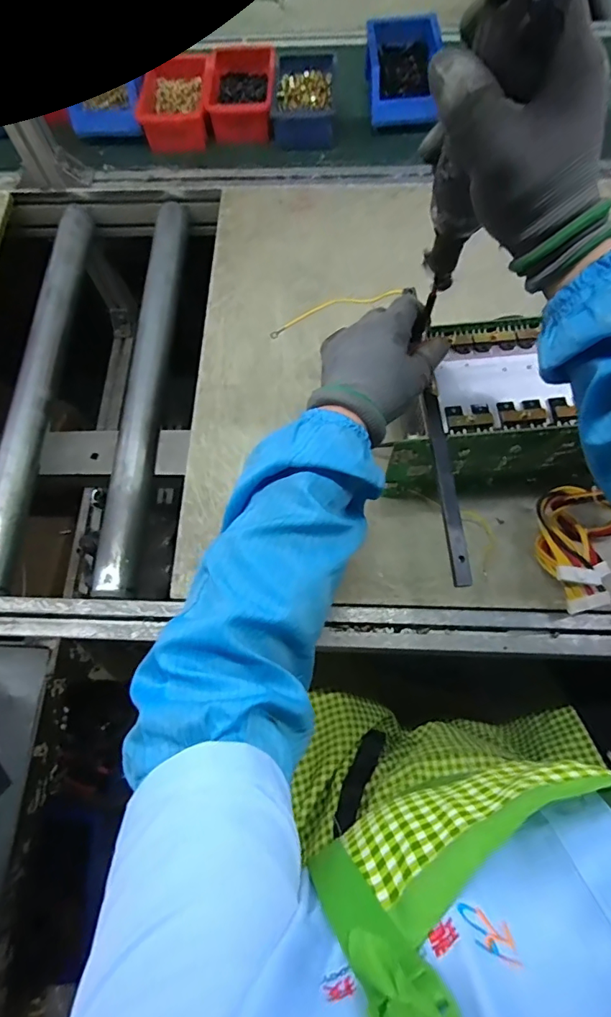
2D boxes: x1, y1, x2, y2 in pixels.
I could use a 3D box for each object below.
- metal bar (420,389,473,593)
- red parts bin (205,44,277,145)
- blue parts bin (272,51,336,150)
[{"bbox_3d":[0.116,-0.020,0.390,0.015,0.010,0.167,-5,72,0],"label":"metal bar"},{"bbox_3d":[-0.096,-0.640,0.734,0.099,0.055,0.145,0,70,2],"label":"red parts bin"},{"bbox_3d":[-0.001,-0.620,0.724,0.093,0.048,0.142,-1,70,2],"label":"blue parts bin"}]

